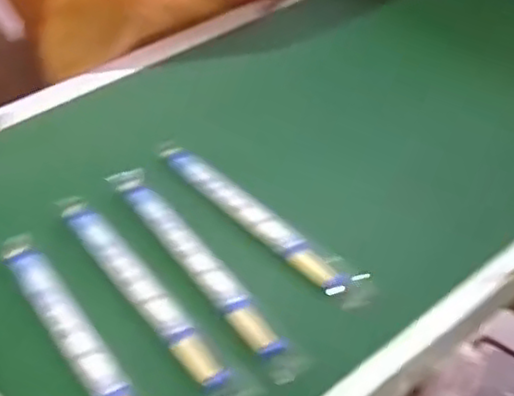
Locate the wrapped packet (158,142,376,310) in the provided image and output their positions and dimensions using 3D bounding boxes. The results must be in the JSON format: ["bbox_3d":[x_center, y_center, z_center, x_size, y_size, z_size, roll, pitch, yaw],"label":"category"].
[{"bbox_3d":[-0.001,0.016,0.545,0.214,0.018,0.032,32,55,28],"label":"wrapped packet"}]

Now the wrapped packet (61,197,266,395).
[{"bbox_3d":[-0.077,0.066,0.486,0.025,0.009,0.219,-31,53,-26],"label":"wrapped packet"}]

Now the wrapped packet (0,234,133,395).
[{"bbox_3d":[-0.114,0.097,0.454,0.027,0.014,0.213,-30,52,-25],"label":"wrapped packet"}]

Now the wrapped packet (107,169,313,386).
[{"bbox_3d":[-0.040,0.048,0.505,0.025,0.016,0.219,-30,52,-24],"label":"wrapped packet"}]

